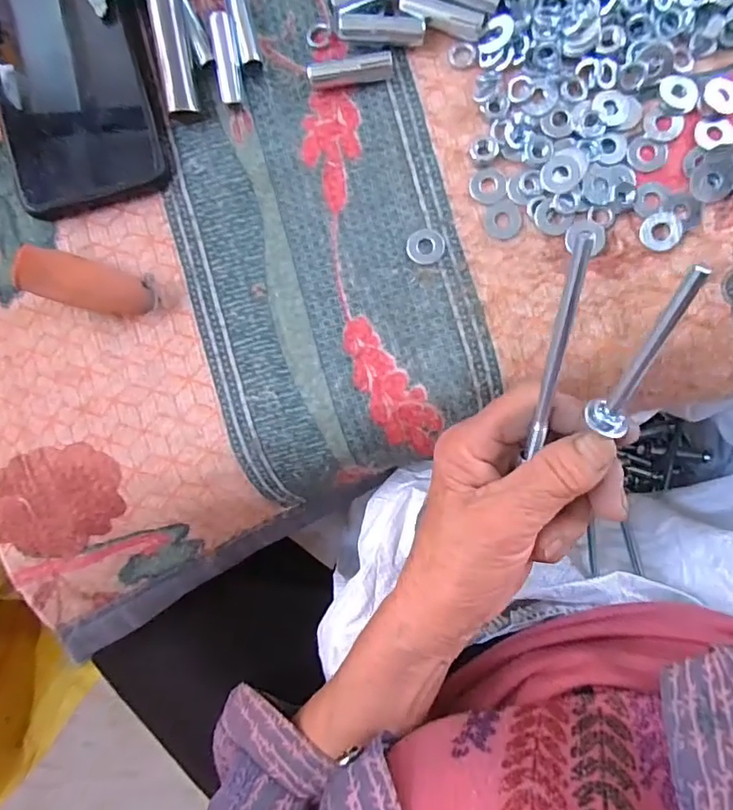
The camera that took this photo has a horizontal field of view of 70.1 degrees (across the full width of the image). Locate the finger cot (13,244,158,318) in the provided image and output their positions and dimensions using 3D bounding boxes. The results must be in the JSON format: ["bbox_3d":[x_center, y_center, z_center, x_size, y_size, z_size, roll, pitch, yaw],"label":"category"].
[{"bbox_3d":[-0.138,-0.060,0.261,0.063,0.023,0.023,16,93,4],"label":"finger cot"}]

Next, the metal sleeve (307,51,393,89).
[{"bbox_3d":[-0.008,-0.169,0.264,0.042,0.011,0.009,-9,91,5],"label":"metal sleeve"}]

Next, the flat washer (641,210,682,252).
[{"bbox_3d":[0.144,-0.085,0.255,0.018,0.004,0.018,0,91,5],"label":"flat washer"}]

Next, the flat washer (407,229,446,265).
[{"bbox_3d":[0.030,-0.080,0.266,0.019,0.004,0.018,1,86,3],"label":"flat washer"}]

